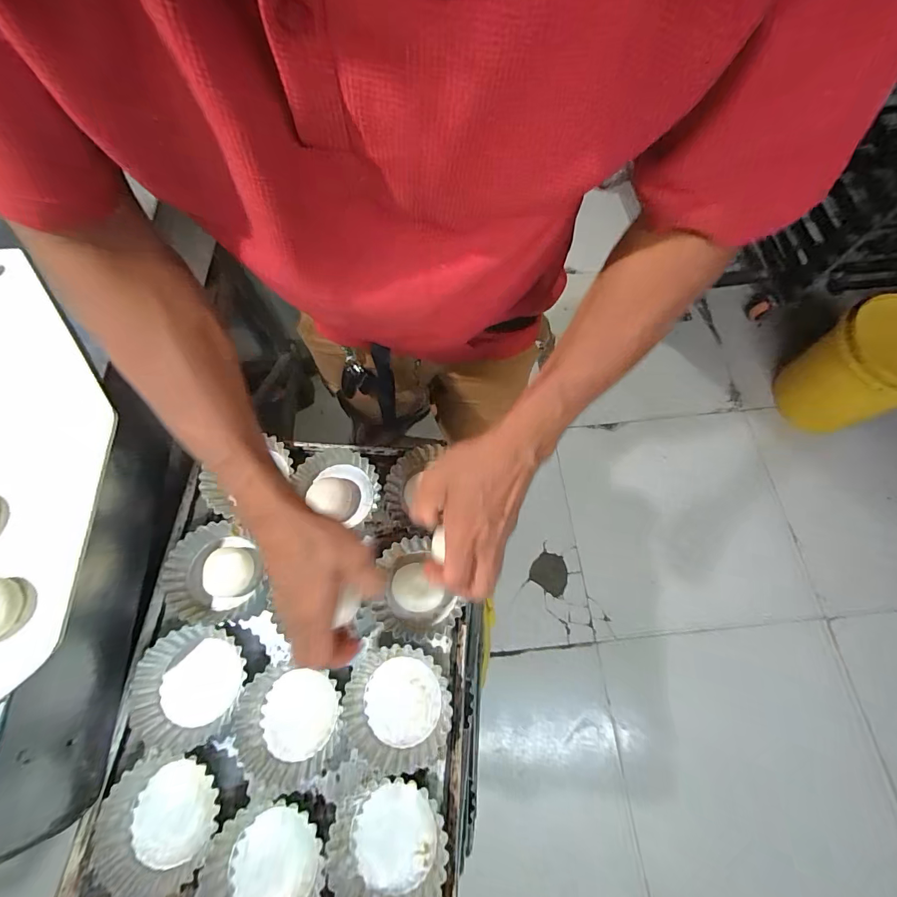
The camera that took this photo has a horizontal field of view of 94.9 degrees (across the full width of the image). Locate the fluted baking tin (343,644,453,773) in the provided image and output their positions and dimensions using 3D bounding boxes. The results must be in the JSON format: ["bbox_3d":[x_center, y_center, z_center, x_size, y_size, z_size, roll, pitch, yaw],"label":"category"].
[{"bbox_3d":[-0.049,0.243,0.390,0.098,0.027,0.098,-1,69,1],"label":"fluted baking tin"}]

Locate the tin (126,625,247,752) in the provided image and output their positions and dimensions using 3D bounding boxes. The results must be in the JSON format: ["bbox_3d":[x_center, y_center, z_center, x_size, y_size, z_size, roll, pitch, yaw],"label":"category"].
[{"bbox_3d":[-0.251,0.228,0.399,0.102,0.033,0.099,0,69,1],"label":"tin"}]

